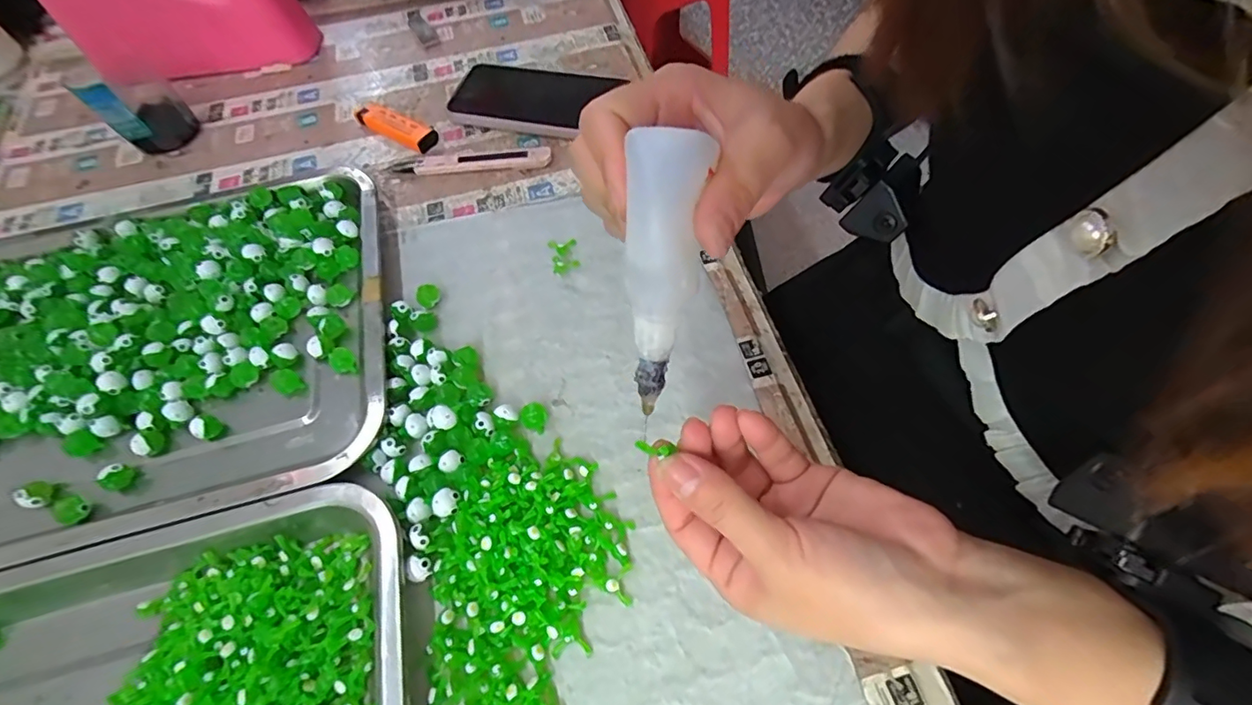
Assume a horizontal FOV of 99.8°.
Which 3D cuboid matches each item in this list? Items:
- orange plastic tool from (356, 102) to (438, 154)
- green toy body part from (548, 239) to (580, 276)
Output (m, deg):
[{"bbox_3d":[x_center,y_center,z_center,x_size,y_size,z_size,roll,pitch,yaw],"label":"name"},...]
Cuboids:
[{"bbox_3d":[-0.200,-0.198,0.460,0.080,0.012,0.022,28,65,19],"label":"orange plastic tool"},{"bbox_3d":[-0.045,-0.072,0.384,0.020,0.007,0.034,-14,60,-4],"label":"green toy body part"}]

